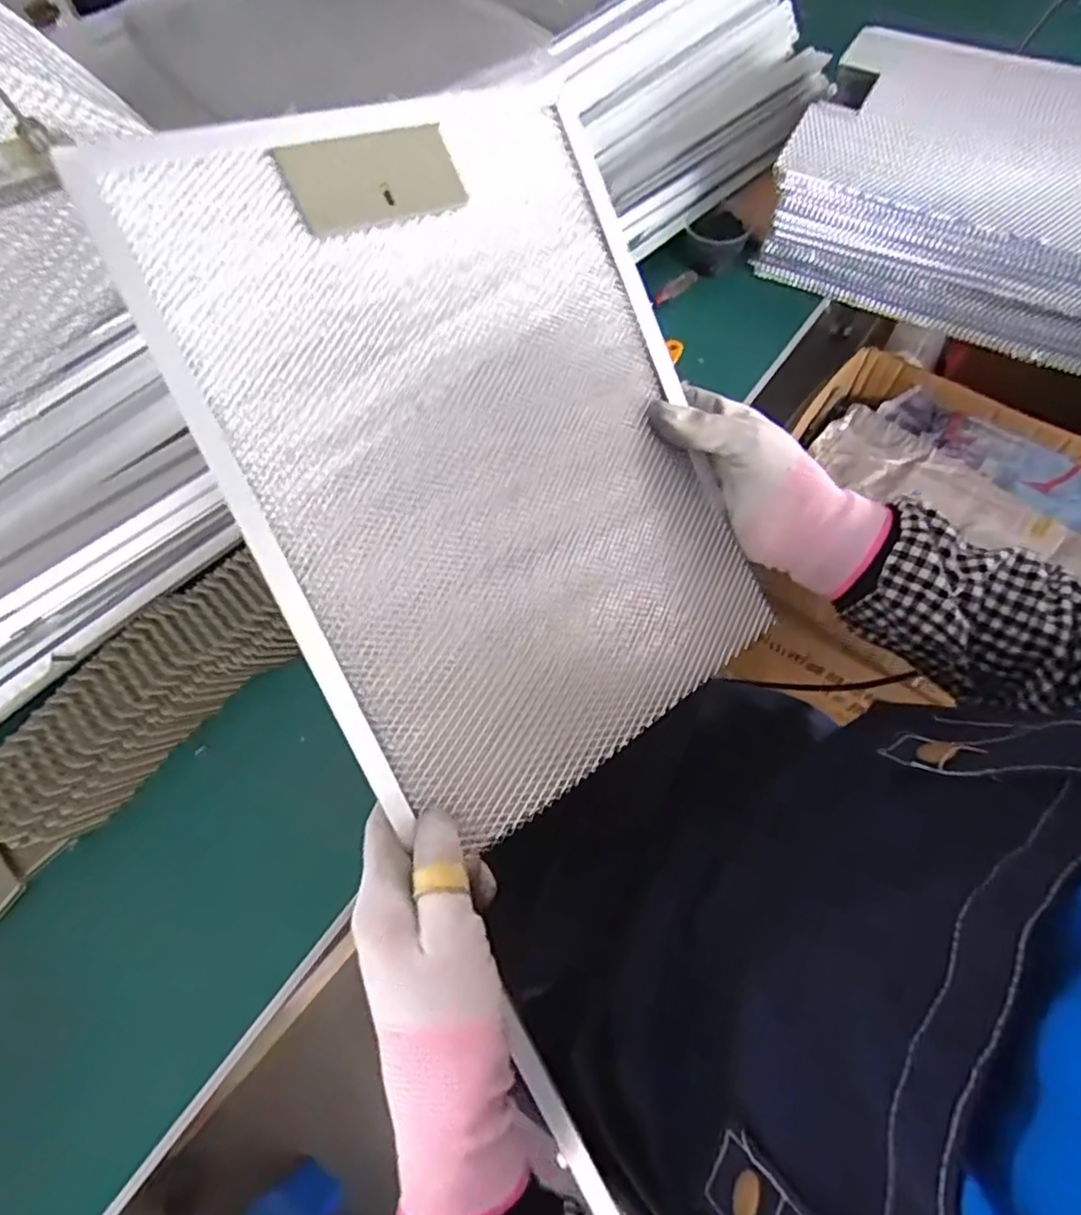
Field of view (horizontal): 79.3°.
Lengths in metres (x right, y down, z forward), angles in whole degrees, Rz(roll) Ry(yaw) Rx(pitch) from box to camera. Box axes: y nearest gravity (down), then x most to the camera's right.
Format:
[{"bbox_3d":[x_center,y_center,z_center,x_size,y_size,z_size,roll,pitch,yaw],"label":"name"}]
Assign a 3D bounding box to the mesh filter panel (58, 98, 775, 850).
[{"bbox_3d":[-0.021,-0.082,0.340,0.263,0.020,0.333,-30,102,-28],"label":"mesh filter panel"}]

